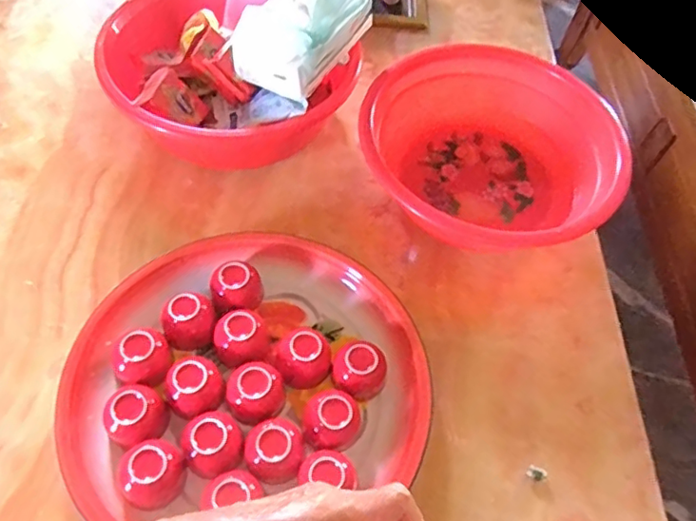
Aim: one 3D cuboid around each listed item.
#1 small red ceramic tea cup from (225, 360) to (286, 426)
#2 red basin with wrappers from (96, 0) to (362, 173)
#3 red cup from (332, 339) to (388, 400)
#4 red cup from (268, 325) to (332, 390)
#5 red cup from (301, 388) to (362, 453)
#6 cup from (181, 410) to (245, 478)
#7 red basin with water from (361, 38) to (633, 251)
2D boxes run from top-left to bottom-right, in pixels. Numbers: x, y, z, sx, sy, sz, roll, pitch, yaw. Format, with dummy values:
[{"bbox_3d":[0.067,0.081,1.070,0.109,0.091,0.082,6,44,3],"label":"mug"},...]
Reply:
[{"bbox_3d":[-0.085,0.121,0.536,0.052,0.036,0.049,-7,59,-10],"label":"small red ceramic tea cup"},{"bbox_3d":[-0.149,-0.232,0.719,0.272,0.124,0.260,-16,60,-15],"label":"red basin with wrappers"},{"bbox_3d":[0.010,0.108,0.563,0.048,0.044,0.046,2,57,-4],"label":"red cup"},{"bbox_3d":[-0.046,0.092,0.566,0.053,0.046,0.058,2,57,-4],"label":"red cup"},{"bbox_3d":[-0.014,0.147,0.534,0.055,0.042,0.052,2,57,-4],"label":"red cup"},{"bbox_3d":[-0.121,0.158,0.510,0.051,0.038,0.053,-20,61,-17],"label":"cup"},{"bbox_3d":[0.181,-0.125,0.700,0.264,0.105,0.288,2,57,-4],"label":"red basin with water"}]

